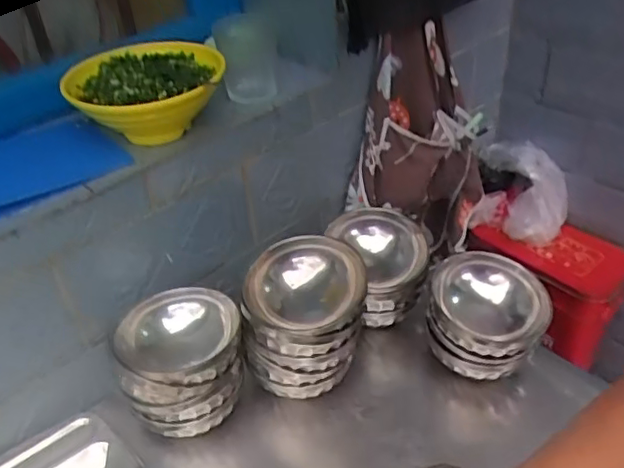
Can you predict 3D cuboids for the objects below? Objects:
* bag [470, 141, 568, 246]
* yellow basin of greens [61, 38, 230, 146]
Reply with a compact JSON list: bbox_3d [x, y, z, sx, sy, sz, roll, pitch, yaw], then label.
[{"bbox_3d":[0.425,-0.085,1.229,0.185,0.140,0.155,12,40,19],"label":"bag"},{"bbox_3d":[-0.200,-0.164,0.720,0.176,0.079,0.182,-2,37,2],"label":"yellow basin of greens"}]

